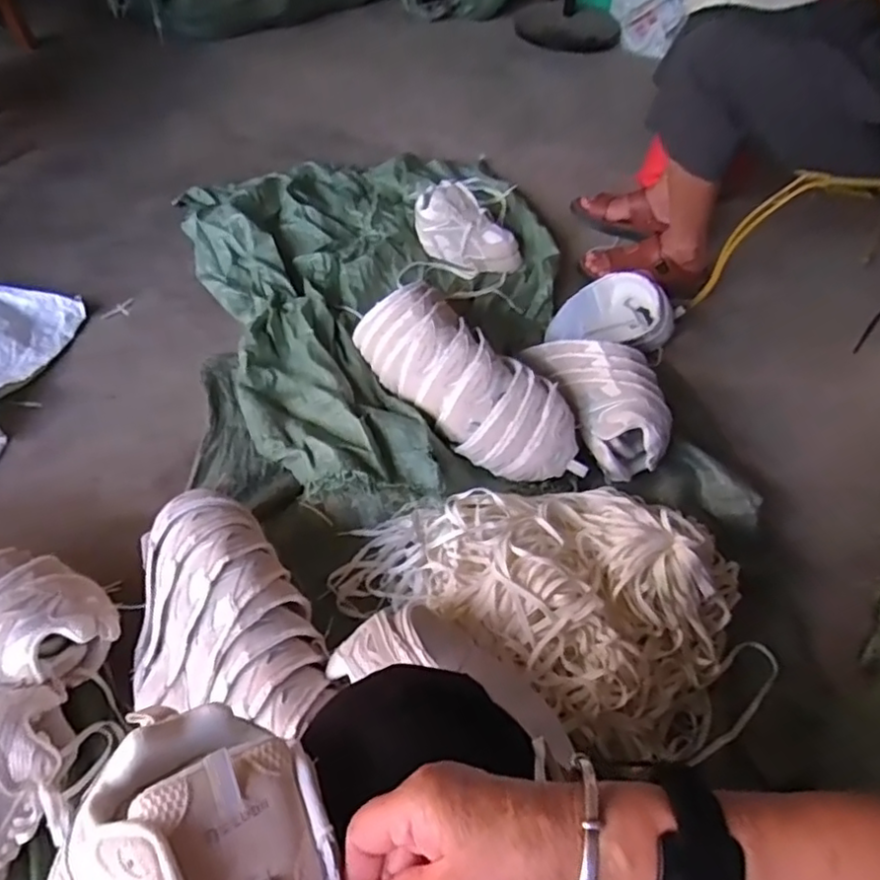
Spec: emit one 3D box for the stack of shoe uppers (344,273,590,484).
[{"bbox_3d":[0.042,-0.085,1.002,0.425,0.147,0.164,39,57,23],"label":"stack of shoe uppers"}]

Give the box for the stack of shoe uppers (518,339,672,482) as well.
[{"bbox_3d":[0.269,-0.076,1.029,0.144,0.109,0.285,-16,55,-18],"label":"stack of shoe uppers"}]

